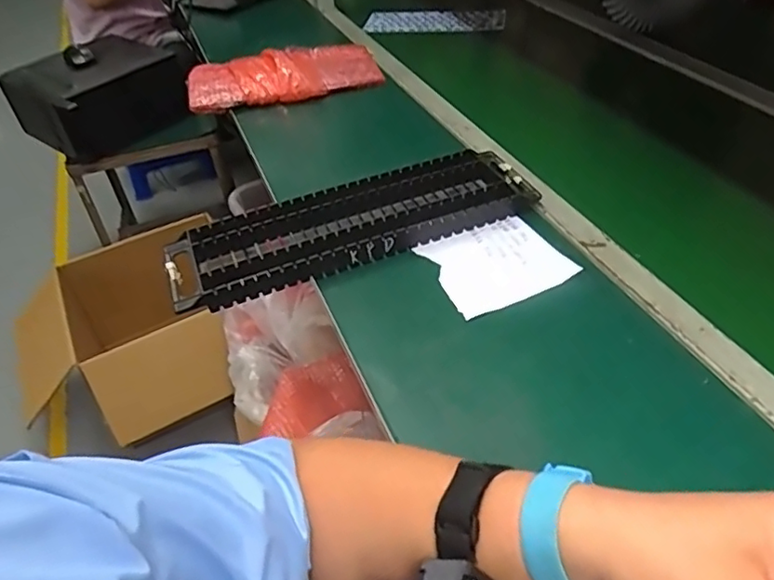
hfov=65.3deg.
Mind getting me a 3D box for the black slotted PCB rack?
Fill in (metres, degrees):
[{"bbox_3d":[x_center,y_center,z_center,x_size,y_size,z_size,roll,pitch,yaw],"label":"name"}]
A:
[{"bbox_3d":[-0.042,-0.086,0.765,0.458,0.031,0.147,-18,43,-13],"label":"black slotted PCB rack"}]

